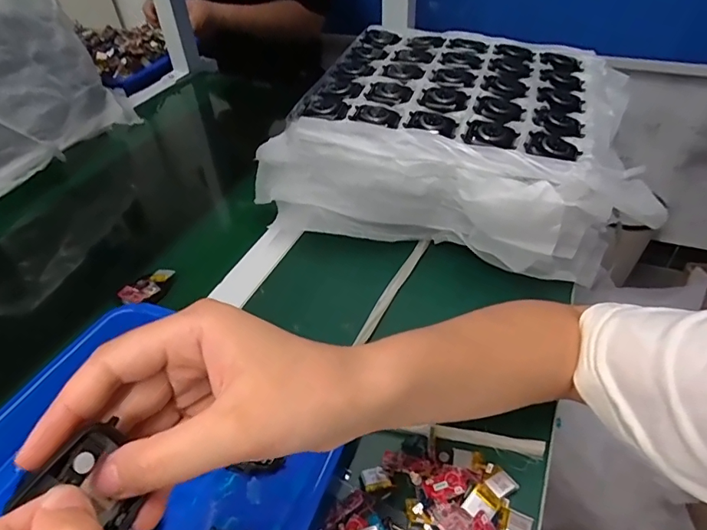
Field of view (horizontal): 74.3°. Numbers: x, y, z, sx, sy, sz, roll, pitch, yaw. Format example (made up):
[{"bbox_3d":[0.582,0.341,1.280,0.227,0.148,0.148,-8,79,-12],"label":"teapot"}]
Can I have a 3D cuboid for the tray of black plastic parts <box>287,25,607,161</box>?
[{"bbox_3d":[0.101,-0.193,0.492,0.283,0.029,0.221,15,46,19],"label":"tray of black plastic parts"}]

